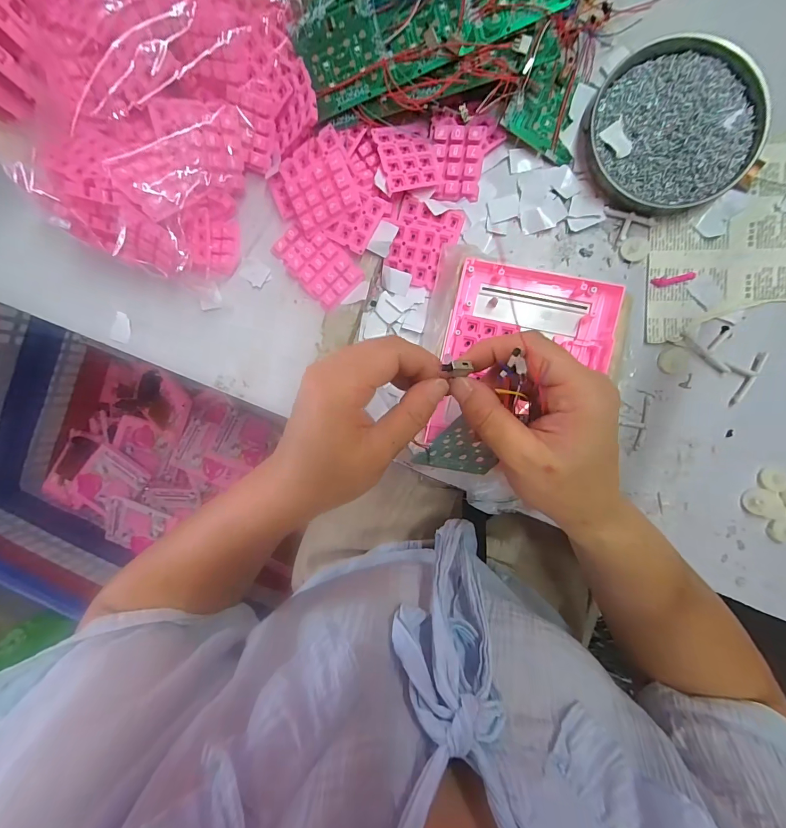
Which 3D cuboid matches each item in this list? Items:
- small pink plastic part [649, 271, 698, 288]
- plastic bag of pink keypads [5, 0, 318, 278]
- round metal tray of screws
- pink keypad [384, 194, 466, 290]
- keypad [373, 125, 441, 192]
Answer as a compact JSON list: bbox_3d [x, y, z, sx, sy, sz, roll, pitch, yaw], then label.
[{"bbox_3d":[0.254,-0.122,0.335,0.036,0.004,0.009,-12,91,6],"label":"small pink plastic part"},{"bbox_3d":[-0.197,-0.256,0.323,0.217,0.083,0.248,30,95,3],"label":"plastic bag of pink keypads"},{"bbox_3d":[0.242,-0.247,0.322,0.127,0.021,0.136,0,93,6],"label":"round metal tray of screws"},{"bbox_3d":[0.027,-0.158,0.343,0.058,0.016,0.072,19,94,4],"label":"pink keypad"},{"bbox_3d":[0.013,-0.230,0.334,0.051,0.009,0.056,-16,89,-10],"label":"keypad"}]

